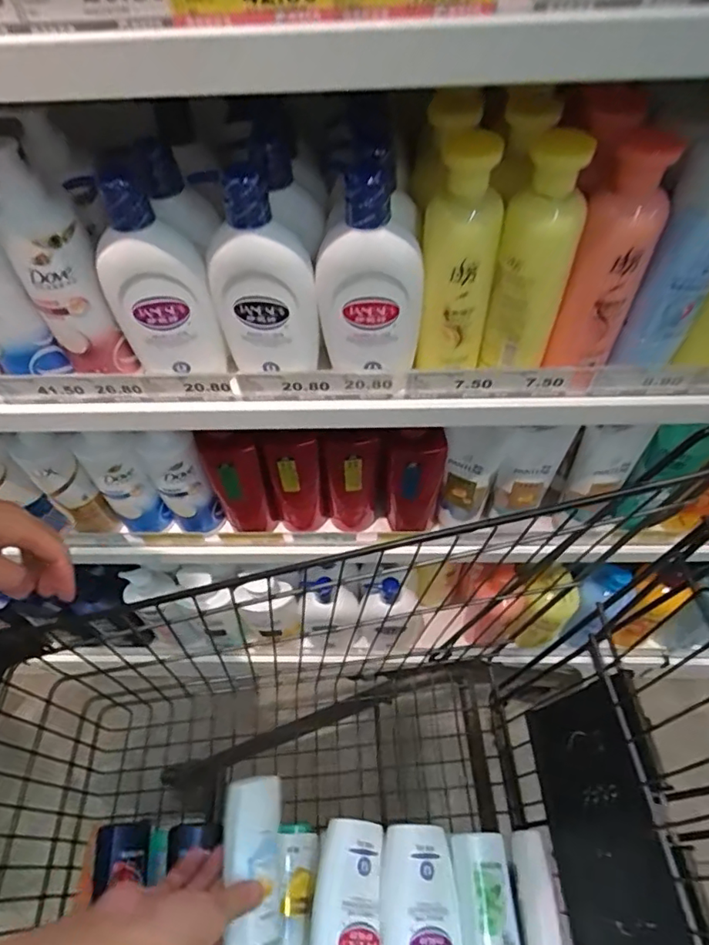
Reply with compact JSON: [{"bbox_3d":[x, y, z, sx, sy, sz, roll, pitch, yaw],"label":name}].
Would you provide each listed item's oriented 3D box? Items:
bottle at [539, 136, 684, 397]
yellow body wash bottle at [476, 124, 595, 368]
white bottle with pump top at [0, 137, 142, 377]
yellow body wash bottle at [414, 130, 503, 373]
[{"bbox_3d":[0.212,-0.169,0.458,0.057,0.190,0.064,23,58,19],"label":"bottle"},{"bbox_3d":[0.150,-0.172,0.459,0.066,0.188,0.052,15,56,14],"label":"yellow body wash bottle"},{"bbox_3d":[-0.258,-0.174,0.480,0.074,0.194,0.053,-1,53,2],"label":"white bottle with pump top"},{"bbox_3d":[0.087,-0.172,0.460,0.068,0.187,0.047,4,54,7],"label":"yellow body wash bottle"}]

